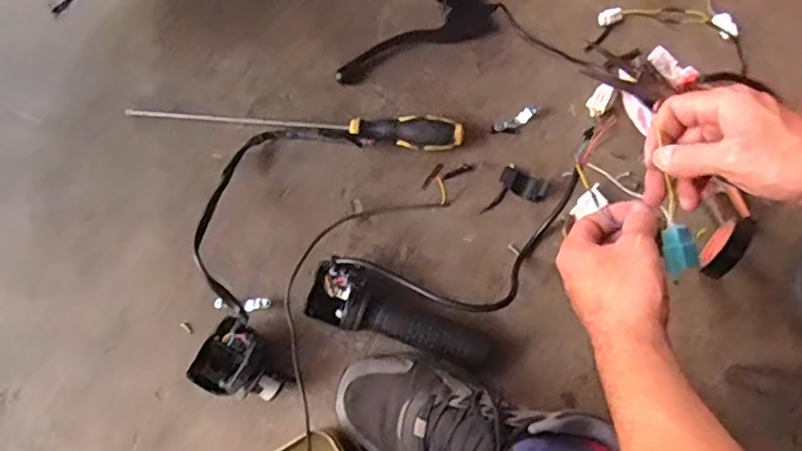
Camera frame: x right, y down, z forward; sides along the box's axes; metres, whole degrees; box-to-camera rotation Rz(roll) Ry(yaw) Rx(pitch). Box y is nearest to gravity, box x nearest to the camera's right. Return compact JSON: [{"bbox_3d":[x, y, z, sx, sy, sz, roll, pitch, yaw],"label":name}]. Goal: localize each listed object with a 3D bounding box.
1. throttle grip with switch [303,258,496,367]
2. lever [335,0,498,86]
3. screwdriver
[{"bbox_3d":[0.000,0.080,0.537,0.165,0.048,0.051,20,74,5],"label":"throttle grip with switch"},{"bbox_3d":[0.011,-0.210,0.626,0.183,0.055,0.064,-22,74,-7],"label":"lever"},{"bbox_3d":[-0.108,-0.100,0.606,0.336,0.027,0.029,5,73,1],"label":"screwdriver"}]

